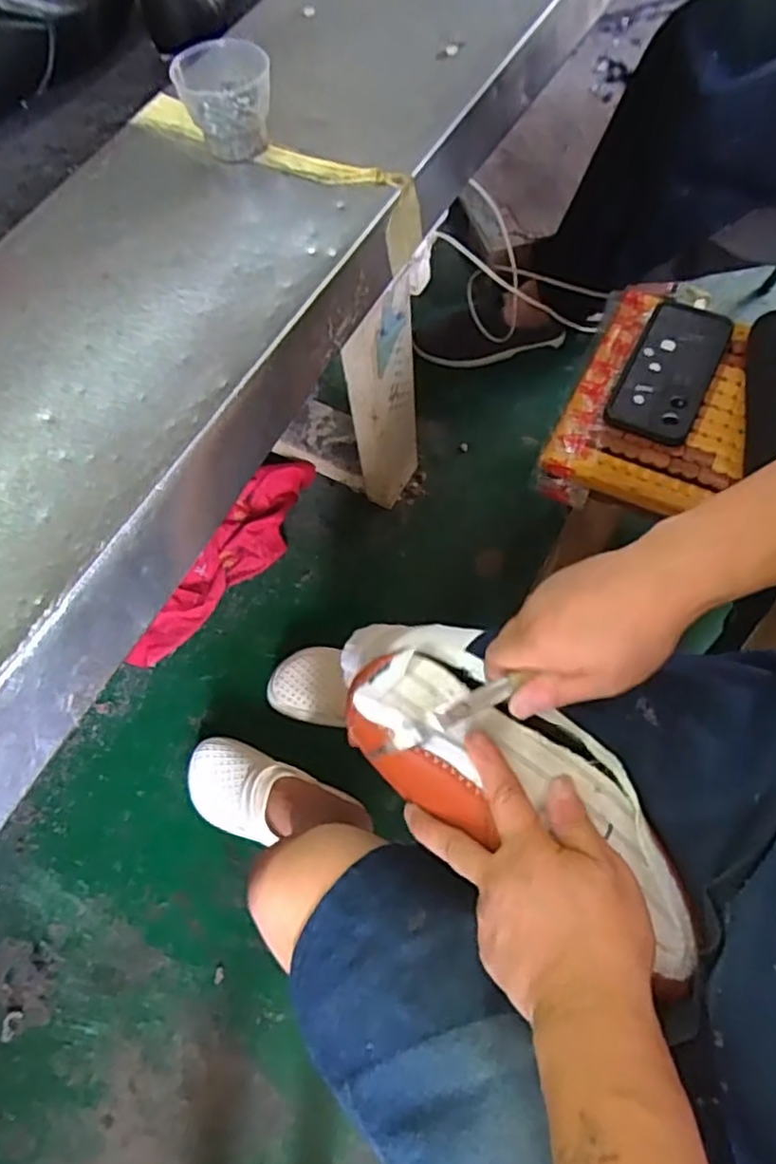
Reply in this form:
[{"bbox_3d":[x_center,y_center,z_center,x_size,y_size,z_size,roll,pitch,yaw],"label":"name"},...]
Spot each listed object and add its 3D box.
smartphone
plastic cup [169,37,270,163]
[{"bbox_3d":[0.284,-0.215,0.681,0.079,0.015,0.180,26,70,14],"label":"smartphone"},{"bbox_3d":[-0.110,-0.329,0.470,0.064,0.053,0.052,-14,67,-3],"label":"plastic cup"}]

